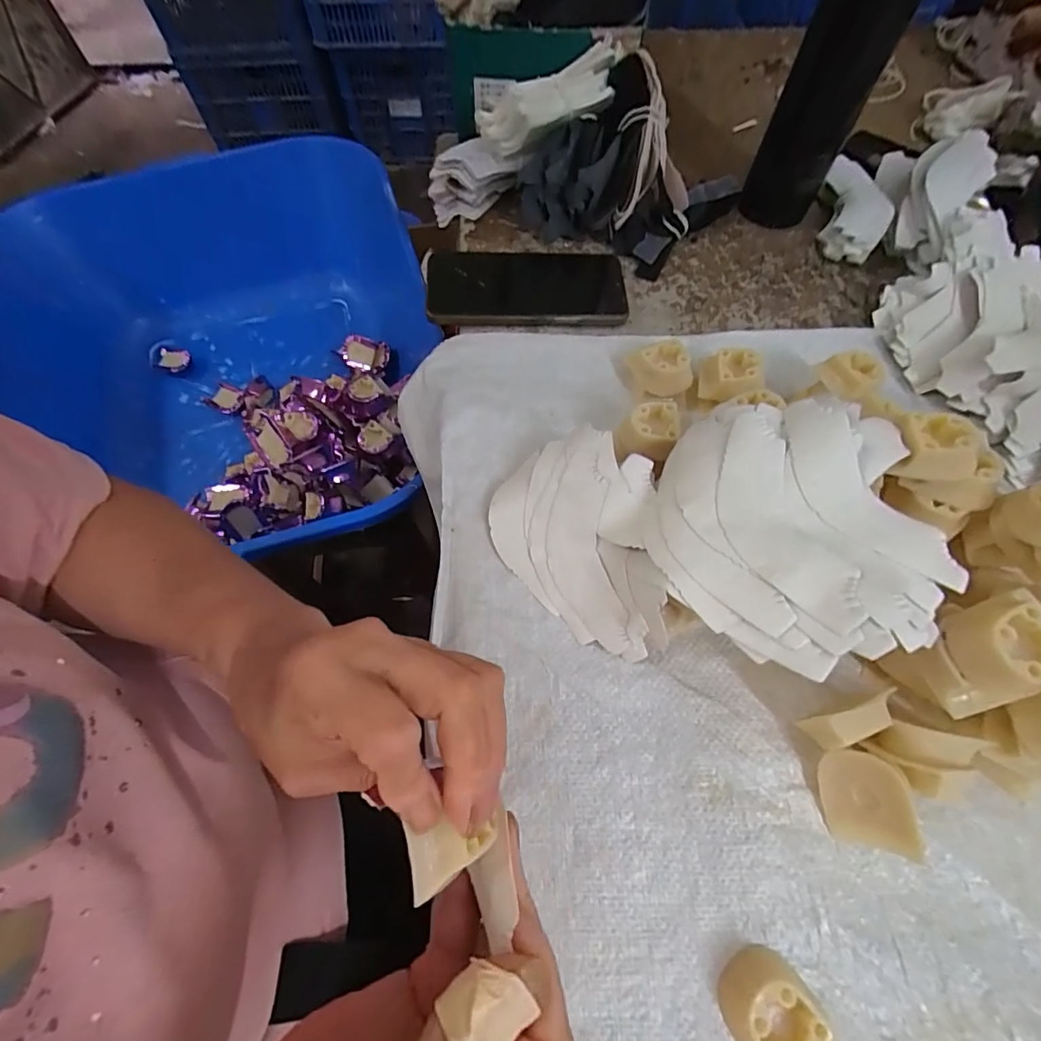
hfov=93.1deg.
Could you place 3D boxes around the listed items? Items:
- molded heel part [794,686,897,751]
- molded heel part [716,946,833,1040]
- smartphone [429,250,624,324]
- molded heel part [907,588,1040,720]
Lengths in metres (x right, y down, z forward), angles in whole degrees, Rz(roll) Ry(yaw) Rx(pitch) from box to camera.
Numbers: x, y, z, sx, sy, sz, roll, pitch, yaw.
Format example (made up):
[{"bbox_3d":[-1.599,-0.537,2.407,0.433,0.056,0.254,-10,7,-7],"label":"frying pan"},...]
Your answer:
[{"bbox_3d":[0.164,0.104,0.252,0.039,0.042,0.019,-17,65,-9],"label":"molded heel part"},{"bbox_3d":[0.110,0.216,0.212,0.036,0.018,0.047,-30,68,-15],"label":"molded heel part"},{"bbox_3d":[0.003,-0.193,0.404,0.165,0.009,0.086,-1,63,-1],"label":"smartphone"},{"bbox_3d":[0.206,0.059,0.216,0.042,0.033,0.039,-18,65,-8],"label":"molded heel part"}]

